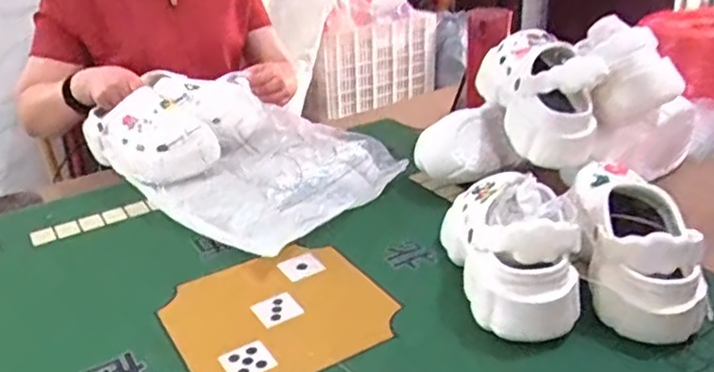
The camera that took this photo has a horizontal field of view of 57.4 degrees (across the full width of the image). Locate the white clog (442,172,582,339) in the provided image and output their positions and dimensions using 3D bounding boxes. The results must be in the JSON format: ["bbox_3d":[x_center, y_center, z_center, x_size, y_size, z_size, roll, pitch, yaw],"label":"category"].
[{"bbox_3d":[0.159,0.053,0.705,0.104,0.124,0.244,-4,25,-3],"label":"white clog"}]

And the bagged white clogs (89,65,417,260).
[{"bbox_3d":[-0.192,-0.060,0.971,0.452,0.140,0.274,20,33,39],"label":"bagged white clogs"}]

